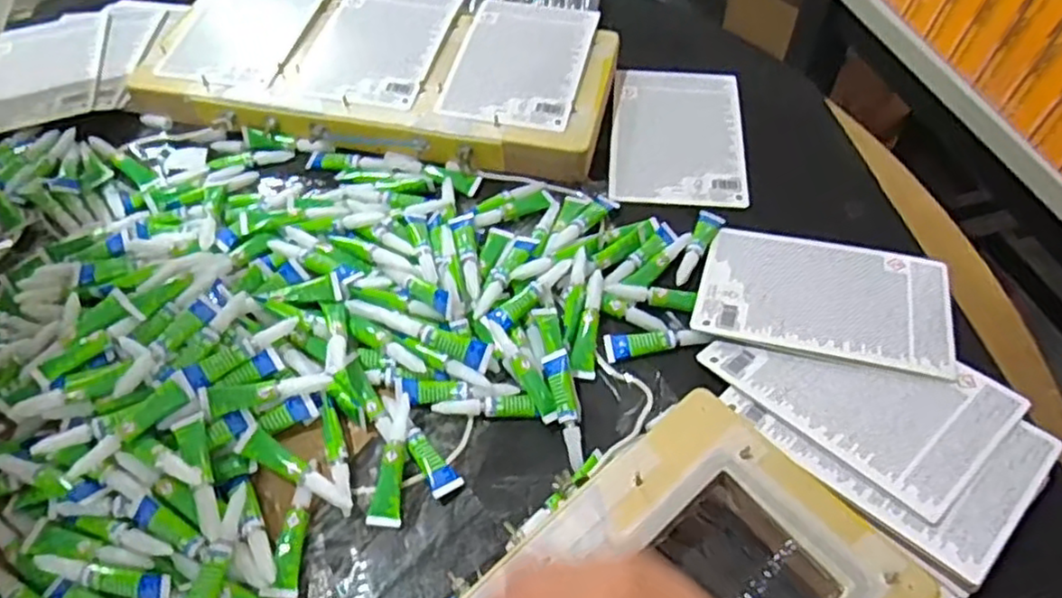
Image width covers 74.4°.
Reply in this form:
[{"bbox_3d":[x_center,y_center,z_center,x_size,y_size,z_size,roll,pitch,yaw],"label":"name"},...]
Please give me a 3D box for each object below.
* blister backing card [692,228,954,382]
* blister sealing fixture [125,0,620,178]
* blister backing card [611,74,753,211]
[{"bbox_3d":[0.212,-0.005,0.508,0.167,0.005,0.113,12,48,16],"label":"blister backing card"},{"bbox_3d":[-0.142,-0.223,0.662,0.436,0.046,0.206,10,55,10],"label":"blister sealing fixture"},{"bbox_3d":[0.131,-0.149,0.624,0.113,0.010,0.172,3,53,6],"label":"blister backing card"}]

